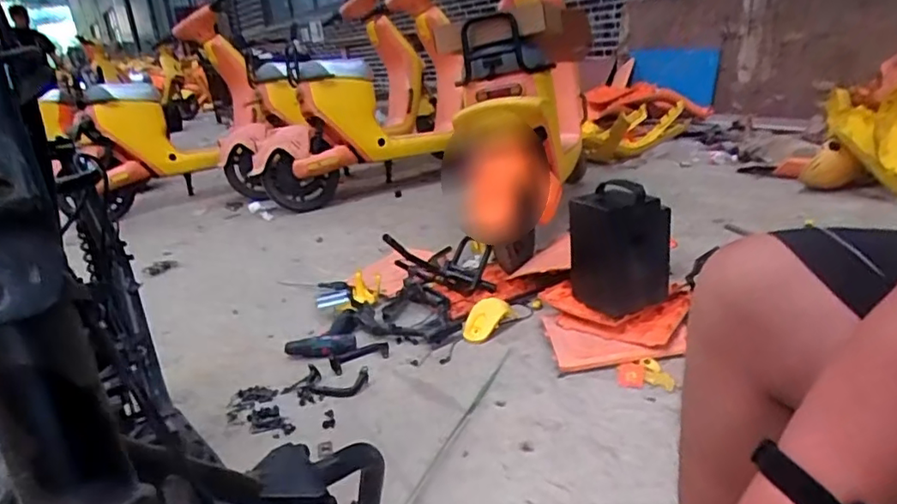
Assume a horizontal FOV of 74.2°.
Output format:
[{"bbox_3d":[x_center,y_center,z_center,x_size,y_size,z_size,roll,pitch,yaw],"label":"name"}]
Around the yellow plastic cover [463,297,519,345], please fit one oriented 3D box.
[{"bbox_3d":[0.098,0.174,1.574,0.087,0.049,0.171,9,24,36],"label":"yellow plastic cover"}]

